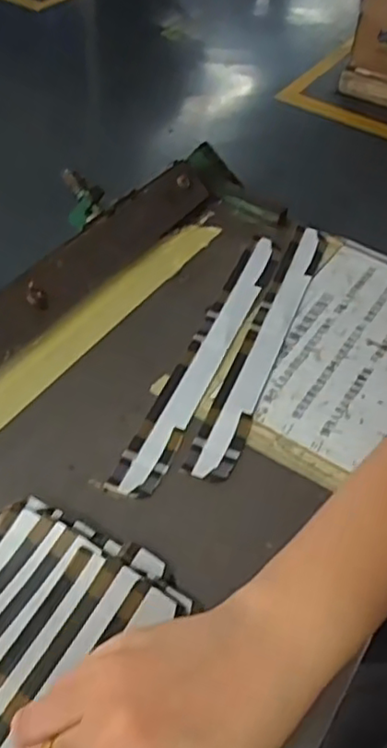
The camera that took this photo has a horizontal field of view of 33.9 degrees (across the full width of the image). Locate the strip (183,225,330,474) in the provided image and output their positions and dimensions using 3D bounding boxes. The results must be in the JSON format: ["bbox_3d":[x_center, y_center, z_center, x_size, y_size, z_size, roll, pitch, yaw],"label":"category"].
[{"bbox_3d":[0.053,-0.028,0.468,0.029,0.006,0.259,21,52,9],"label":"strip"}]

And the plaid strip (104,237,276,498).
[{"bbox_3d":[0.010,-0.019,0.458,0.029,0.009,0.260,20,50,12],"label":"plaid strip"}]

